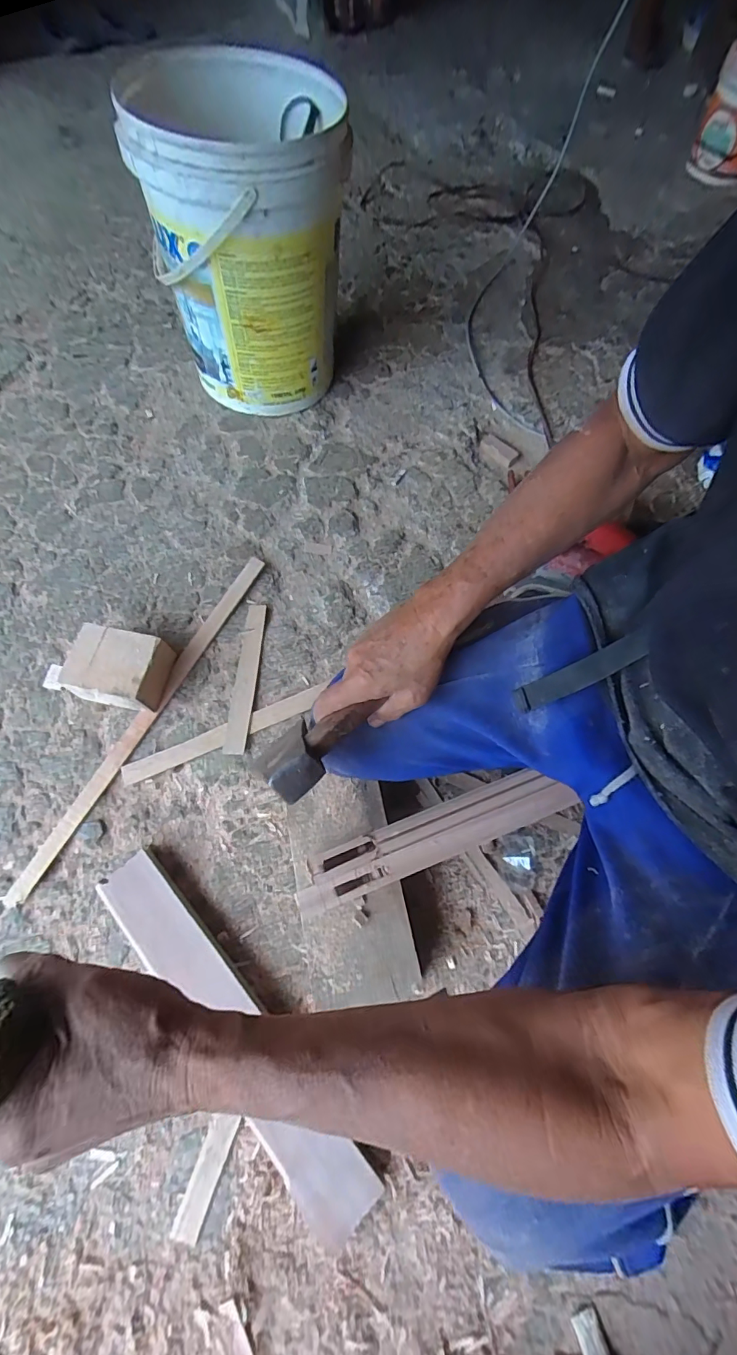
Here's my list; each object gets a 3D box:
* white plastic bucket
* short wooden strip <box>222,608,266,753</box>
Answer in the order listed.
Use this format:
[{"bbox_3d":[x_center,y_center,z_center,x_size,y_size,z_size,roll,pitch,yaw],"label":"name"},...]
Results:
[{"bbox_3d":[-0.179,-0.663,0.756,0.276,0.398,0.305,-11,70,-6],"label":"white plastic bucket"},{"bbox_3d":[-0.181,-0.003,0.686,0.031,0.008,0.229,4,69,0],"label":"short wooden strip"}]

